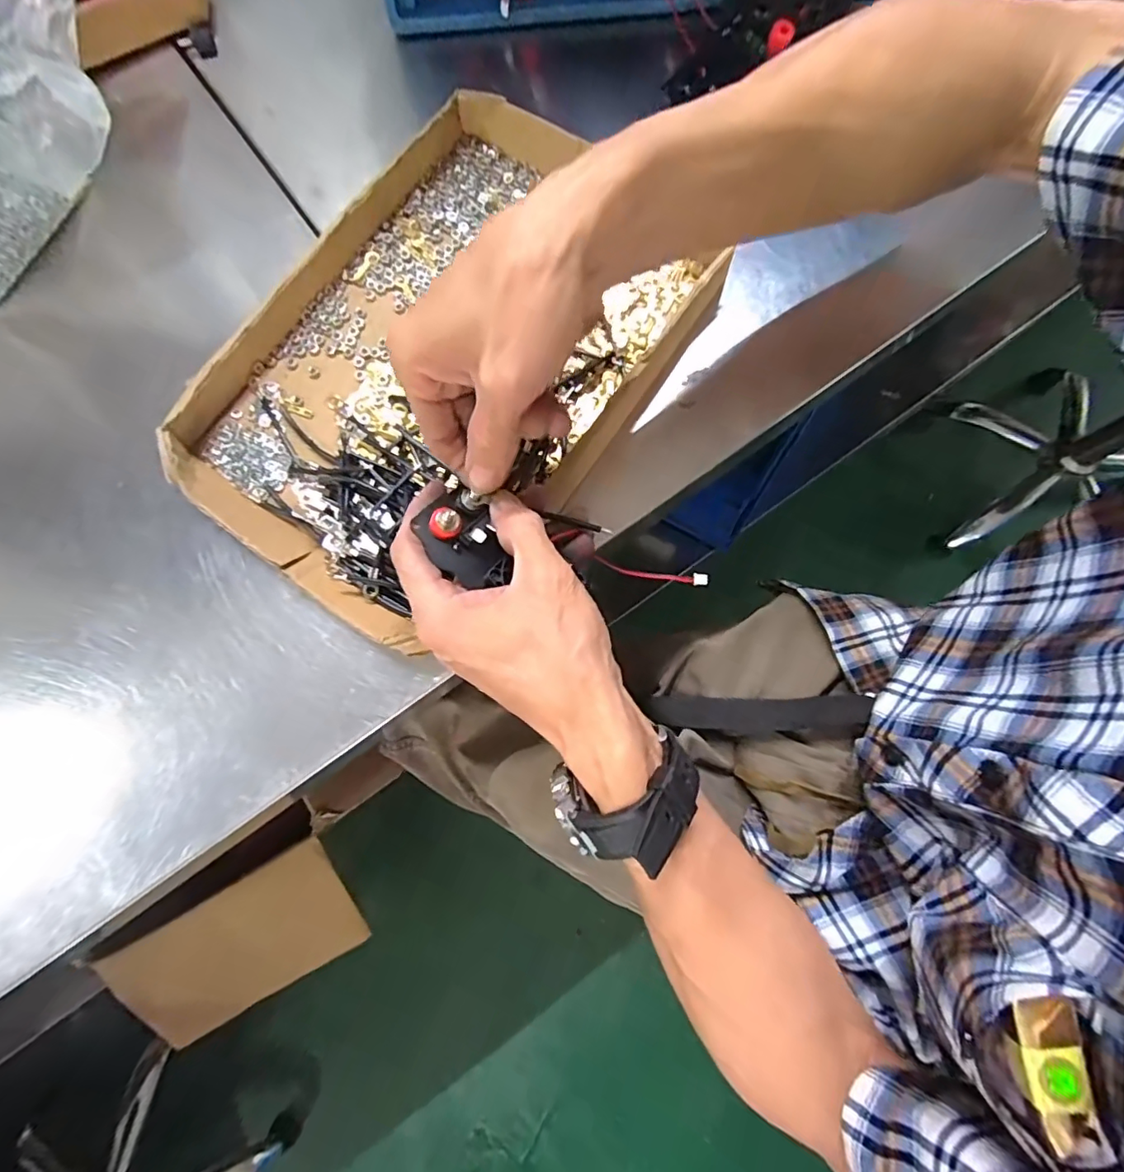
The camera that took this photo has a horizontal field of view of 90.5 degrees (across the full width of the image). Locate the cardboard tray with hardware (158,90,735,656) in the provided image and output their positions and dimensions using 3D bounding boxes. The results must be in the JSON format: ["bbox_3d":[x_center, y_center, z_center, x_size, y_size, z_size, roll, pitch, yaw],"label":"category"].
[{"bbox_3d":[-0.072,-0.148,0.352,0.237,0.030,0.332,35,80,8],"label":"cardboard tray with hardware"}]

